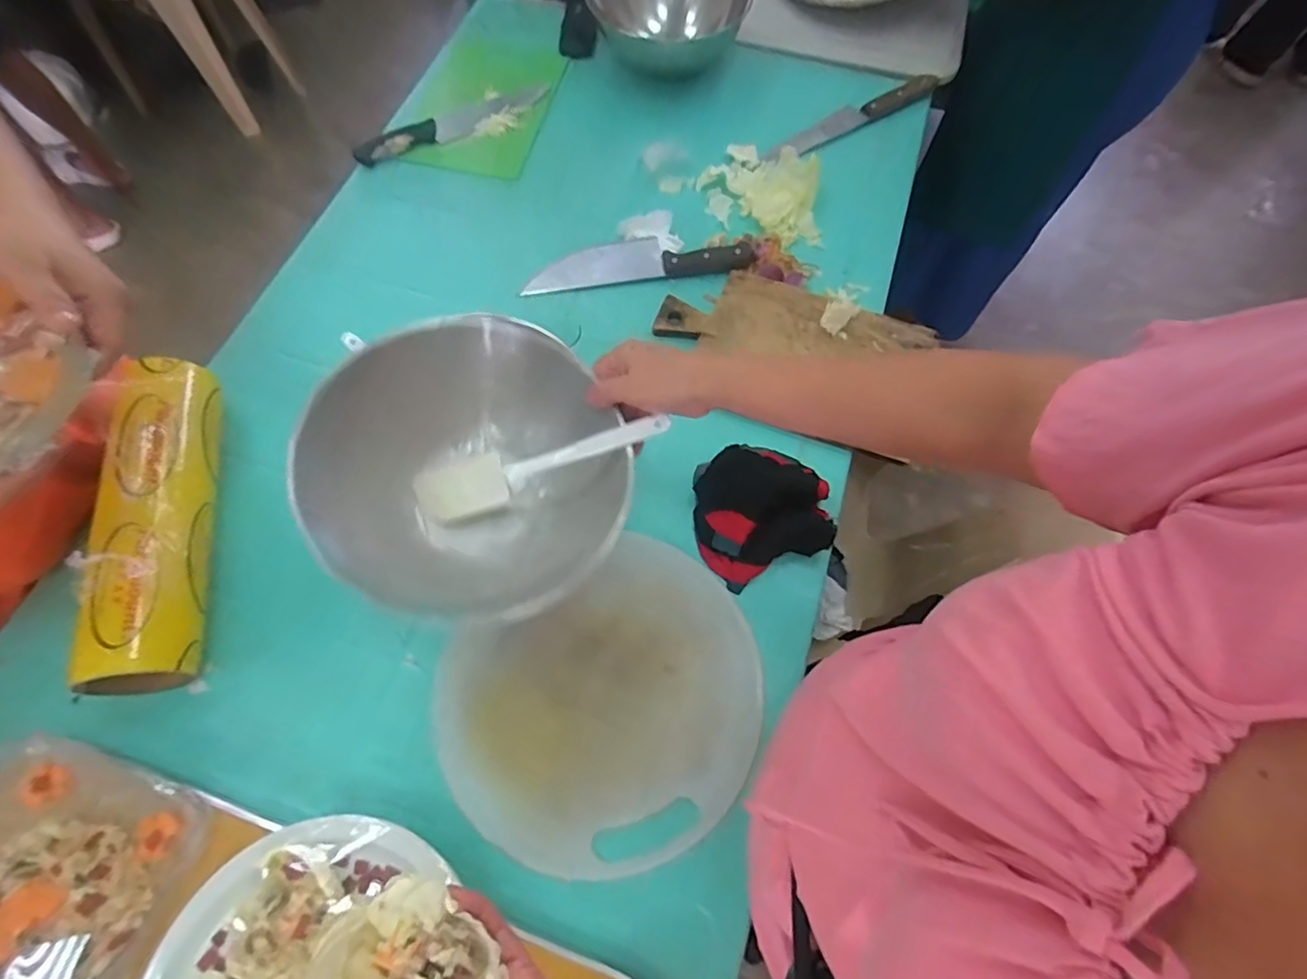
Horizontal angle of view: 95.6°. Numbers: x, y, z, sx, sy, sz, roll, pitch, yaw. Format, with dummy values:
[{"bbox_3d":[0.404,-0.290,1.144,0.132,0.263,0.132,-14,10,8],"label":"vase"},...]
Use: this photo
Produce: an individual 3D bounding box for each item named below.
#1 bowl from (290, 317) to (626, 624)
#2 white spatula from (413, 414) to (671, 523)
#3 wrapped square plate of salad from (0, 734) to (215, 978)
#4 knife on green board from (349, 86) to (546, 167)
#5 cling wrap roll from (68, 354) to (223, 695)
[{"bbox_3d":[-0.150,-0.015,0.499,0.225,0.151,0.191,-23,67,-12],"label":"bowl"},{"bbox_3d":[-0.096,-0.019,0.489,0.224,0.024,0.047,-16,64,14],"label":"white spatula"},{"bbox_3d":[-0.482,0.312,0.455,0.207,0.034,0.194,16,65,6],"label":"wrapped square plate of salad"},{"bbox_3d":[-0.289,-0.533,0.867,0.292,0.017,0.045,-25,67,-13],"label":"knife on green board"},{"bbox_3d":[-0.468,0.018,0.565,0.078,0.071,0.329,-9,66,-5],"label":"cling wrap roll"}]

